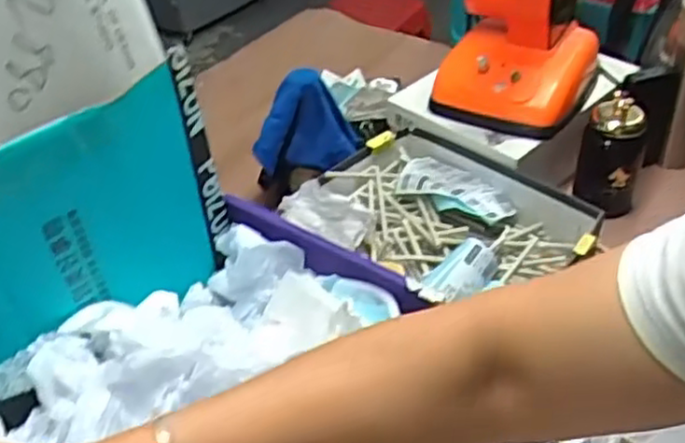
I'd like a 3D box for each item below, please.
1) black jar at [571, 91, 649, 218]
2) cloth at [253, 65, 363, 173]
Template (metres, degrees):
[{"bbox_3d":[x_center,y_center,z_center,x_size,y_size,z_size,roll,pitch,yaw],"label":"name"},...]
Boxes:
[{"bbox_3d":[0.348,-0.085,0.959,0.074,0.143,0.075,-3,41,2],"label":"black jar"},{"bbox_3d":[-0.050,-0.128,0.966,0.146,0.118,0.056,-20,43,-16],"label":"cloth"}]

